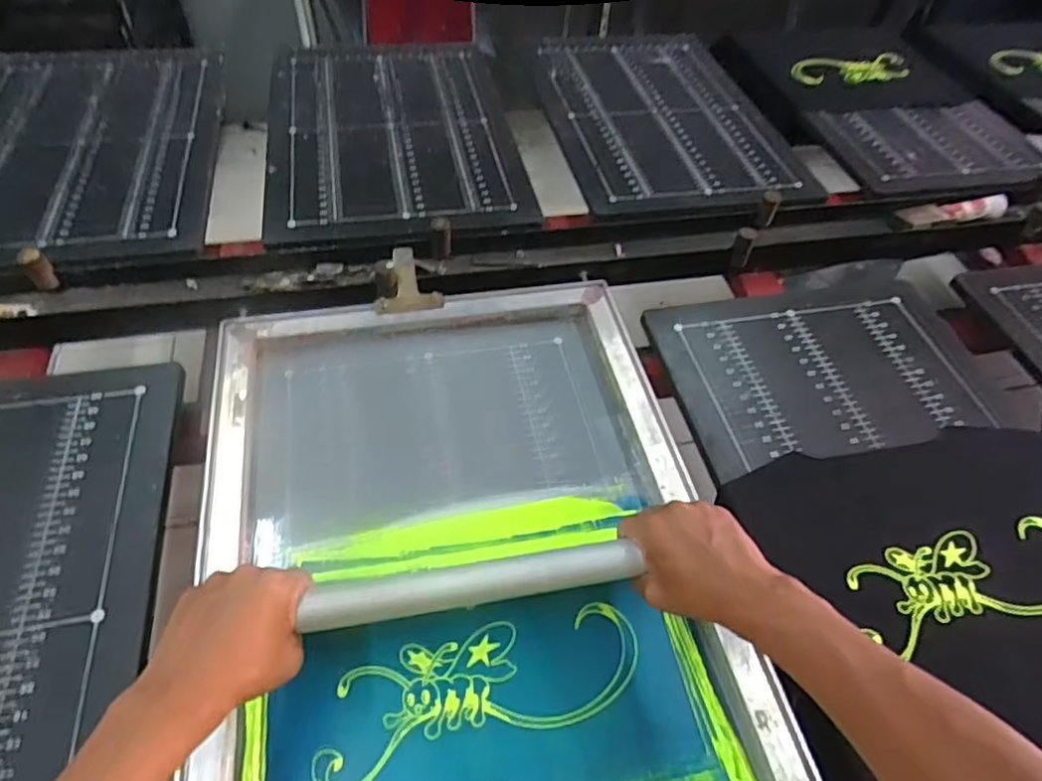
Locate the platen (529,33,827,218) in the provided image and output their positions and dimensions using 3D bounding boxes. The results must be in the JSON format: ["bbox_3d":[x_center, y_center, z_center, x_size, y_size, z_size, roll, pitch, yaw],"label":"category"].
[{"bbox_3d":[0.256,-0.505,1.141,0.395,0.032,0.596,-5,55,-10],"label":"platen"}]

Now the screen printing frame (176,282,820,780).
[{"bbox_3d":[-0.049,0.155,0.581,0.459,0.042,0.649,-7,55,-11],"label":"screen printing frame"}]

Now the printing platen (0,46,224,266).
[{"bbox_3d":[-0.668,-0.380,0.957,0.371,0.026,0.574,-7,55,-11],"label":"printing platen"}]

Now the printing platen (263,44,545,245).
[{"bbox_3d":[-0.211,-0.438,1.052,0.397,0.019,0.591,-7,55,-10],"label":"printing platen"}]

